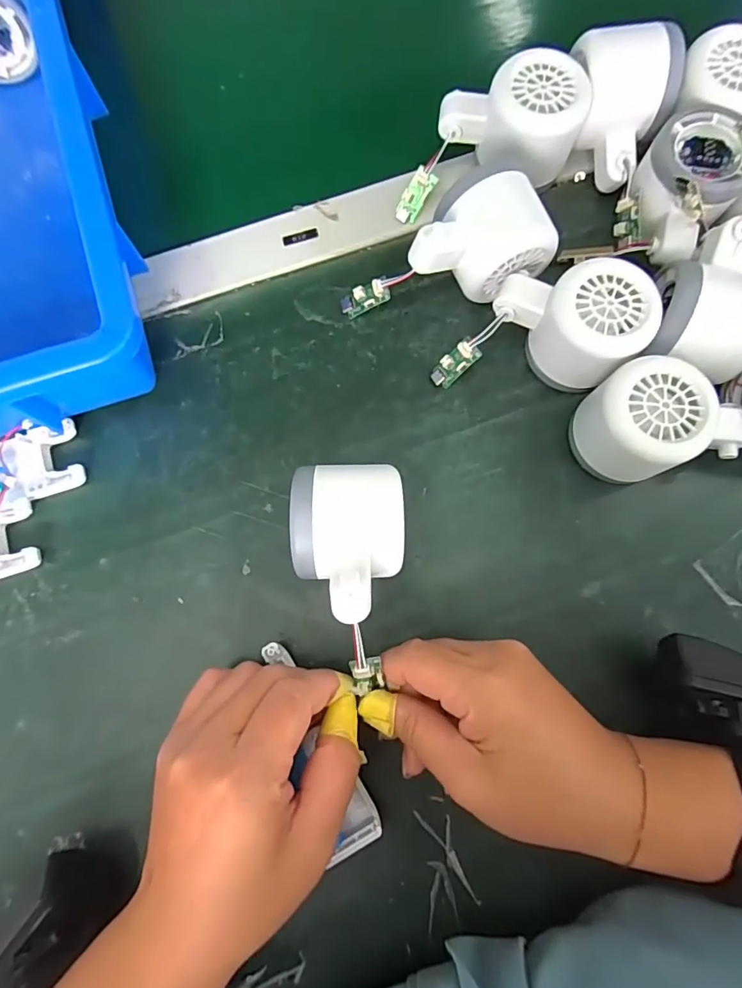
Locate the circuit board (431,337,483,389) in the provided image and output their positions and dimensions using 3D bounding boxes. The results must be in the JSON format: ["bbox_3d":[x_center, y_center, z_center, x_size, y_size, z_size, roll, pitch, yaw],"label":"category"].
[{"bbox_3d":[0.052,-0.078,0.298,0.032,0.006,0.016,-41,80,31],"label":"circuit board"}]

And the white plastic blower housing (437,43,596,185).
[{"bbox_3d":[0.088,-0.230,0.306,0.081,0.054,0.055,29,81,5],"label":"white plastic blower housing"}]

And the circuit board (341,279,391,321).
[{"bbox_3d":[-0.004,-0.122,0.306,0.031,0.004,0.016,-17,101,28],"label":"circuit board"}]

